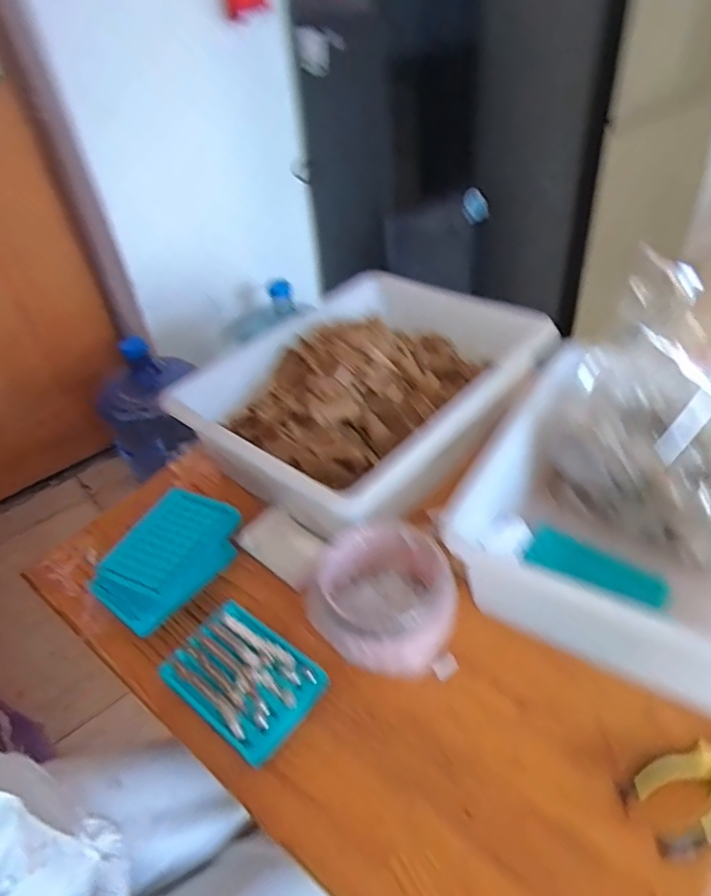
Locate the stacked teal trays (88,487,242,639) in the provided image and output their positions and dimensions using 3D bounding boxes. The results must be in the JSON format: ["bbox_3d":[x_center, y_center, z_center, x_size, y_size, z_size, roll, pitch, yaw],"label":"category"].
[{"bbox_3d":[-0.203,0.120,0.626,0.104,0.052,0.161,10,44,18],"label":"stacked teal trays"}]

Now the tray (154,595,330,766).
[{"bbox_3d":[-0.104,0.211,0.527,0.129,0.025,0.095,23,49,29],"label":"tray"}]

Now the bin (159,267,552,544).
[{"bbox_3d":[0.025,-0.081,0.744,0.326,0.097,0.419,28,51,32],"label":"bin"}]

